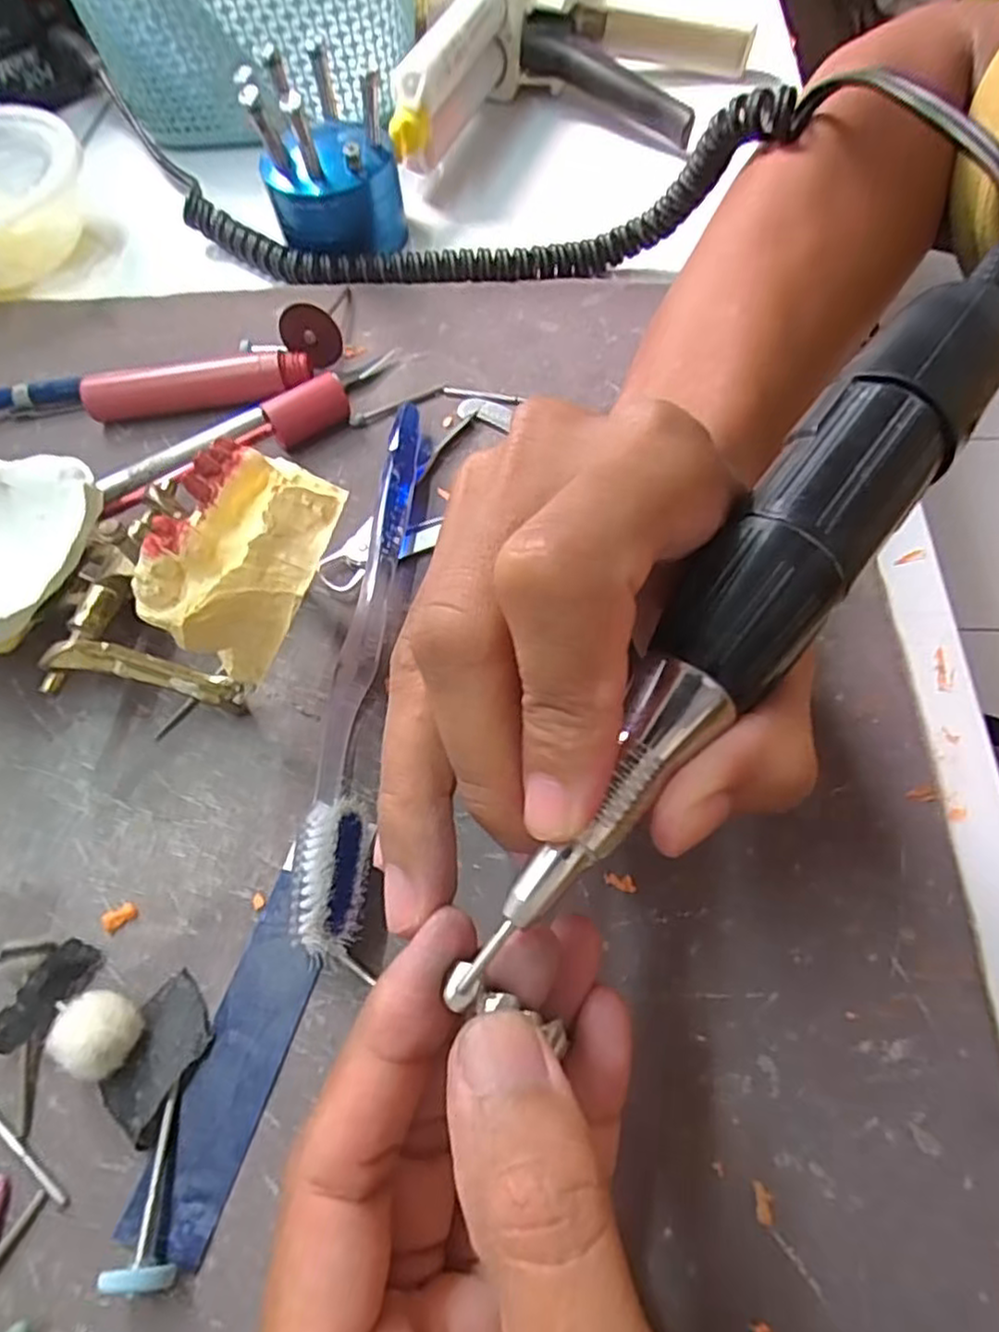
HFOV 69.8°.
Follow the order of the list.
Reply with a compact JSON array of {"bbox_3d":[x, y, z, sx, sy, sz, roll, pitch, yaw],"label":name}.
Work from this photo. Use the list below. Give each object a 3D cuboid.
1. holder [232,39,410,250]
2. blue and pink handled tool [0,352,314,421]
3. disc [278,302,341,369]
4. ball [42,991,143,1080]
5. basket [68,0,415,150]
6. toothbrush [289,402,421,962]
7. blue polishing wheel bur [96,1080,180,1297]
[{"bbox_3d":[-0.074,-0.221,0.310,0.058,0.064,0.060,-15,62,-4],"label":"holder"},{"bbox_3d":[-0.145,-0.108,0.283,0.142,0.018,0.014,-3,61,2],"label":"blue and pink handled tool"},{"bbox_3d":[-0.076,-0.132,0.287,0.026,0.023,0.007,21,65,14],"label":"disc"},{"bbox_3d":[-0.096,0.087,0.172,0.017,0.016,0.017,-2,61,3],"label":"ball"},{"bbox_3d":[-0.126,-0.352,0.378,0.164,0.081,0.123,-1,61,4],"label":"basket"},{"bbox_3d":[-0.041,-0.010,0.220,0.022,0.022,0.184,-1,61,3],"label":"toothbrush"},{"bbox_3d":[-0.075,0.116,0.160,0.013,0.012,0.037,-4,47,2],"label":"blue polishing wheel bur"}]

